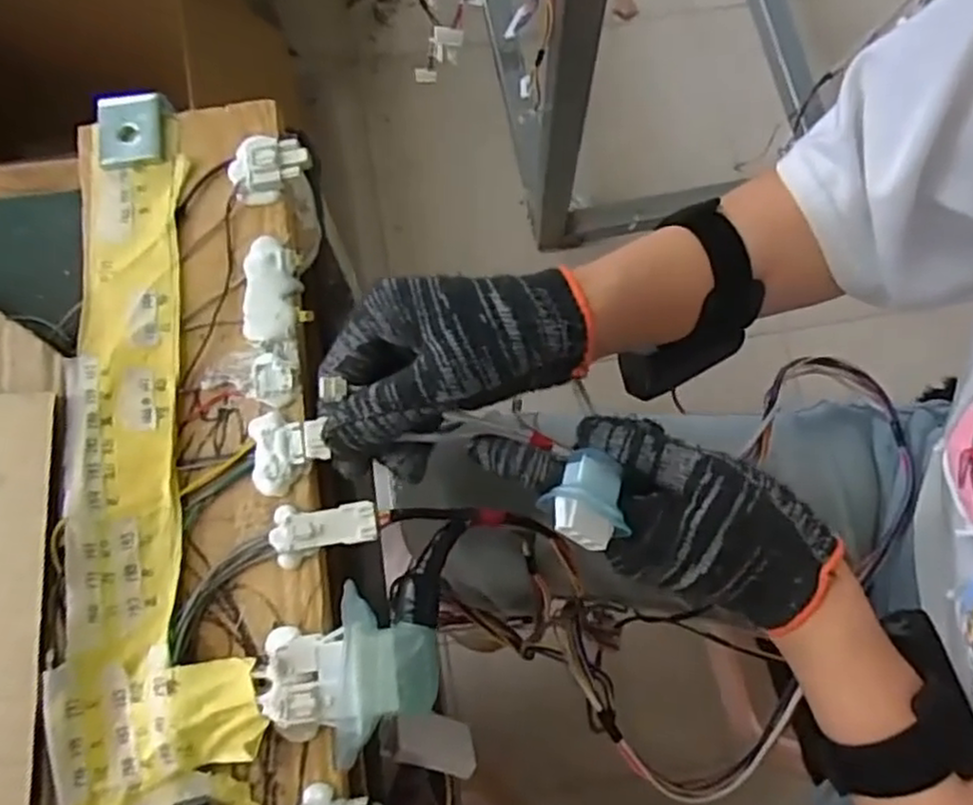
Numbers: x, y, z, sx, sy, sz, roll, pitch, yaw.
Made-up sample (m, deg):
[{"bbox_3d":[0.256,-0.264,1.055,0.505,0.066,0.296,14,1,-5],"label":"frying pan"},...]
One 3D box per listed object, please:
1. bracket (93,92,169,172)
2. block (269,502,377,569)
[{"bbox_3d":[-0.176,-0.135,0.359,0.033,0.007,0.040,-9,78,-2],"label":"bracket"},{"bbox_3d":[-0.068,0.054,0.303,0.044,0.009,0.024,-9,78,-2],"label":"block"}]

